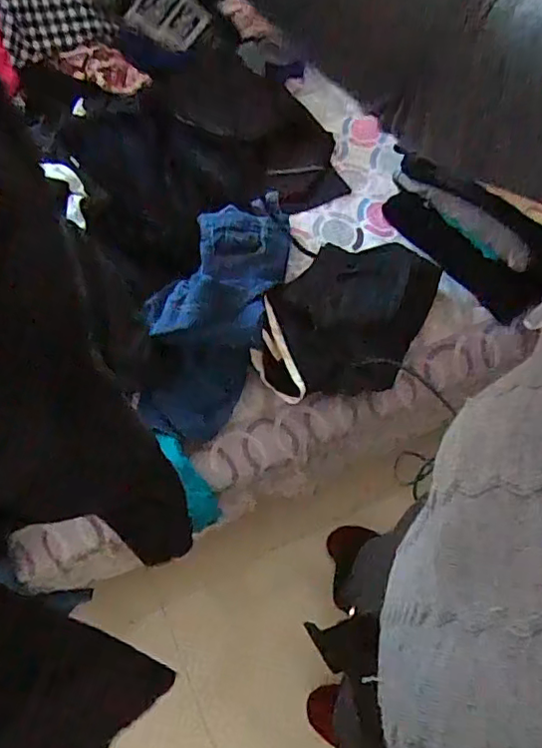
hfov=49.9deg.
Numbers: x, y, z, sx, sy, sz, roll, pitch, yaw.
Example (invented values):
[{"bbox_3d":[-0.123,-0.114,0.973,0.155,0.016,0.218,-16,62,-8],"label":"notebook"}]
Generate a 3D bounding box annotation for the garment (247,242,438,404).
[{"bbox_3d":[0.130,-0.097,1.012,0.232,0.094,0.354,25,67,13],"label":"garment"}]

